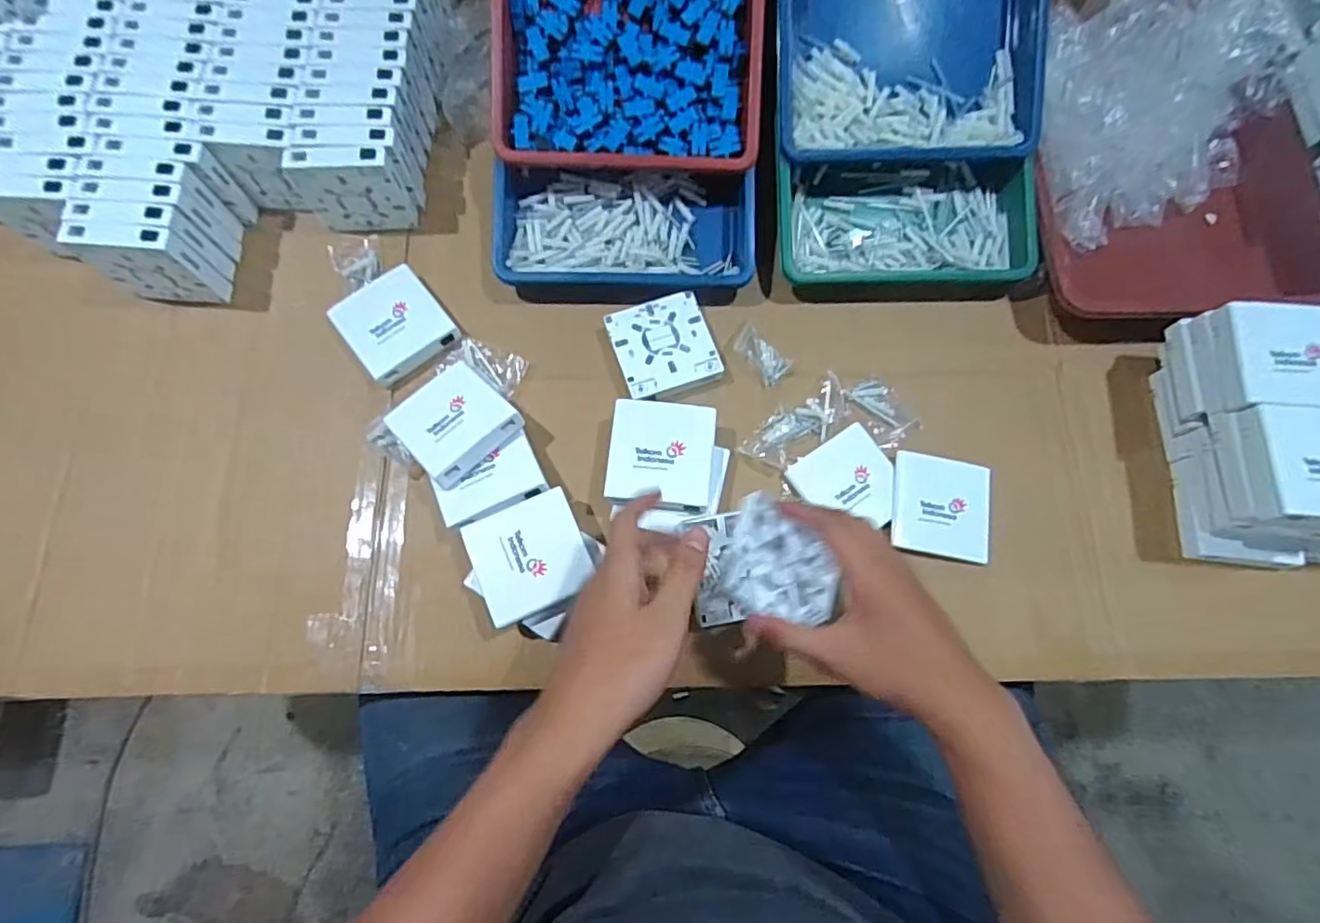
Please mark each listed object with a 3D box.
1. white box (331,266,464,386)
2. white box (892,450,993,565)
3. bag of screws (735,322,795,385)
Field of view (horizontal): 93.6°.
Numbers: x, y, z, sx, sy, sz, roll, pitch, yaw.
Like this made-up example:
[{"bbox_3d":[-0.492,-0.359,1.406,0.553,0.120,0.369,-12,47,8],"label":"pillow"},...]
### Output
[{"bbox_3d":[-0.240,-0.123,0.568,0.086,0.029,0.089,-38,79,-11],"label":"white box"},{"bbox_3d":[0.242,0.040,0.535,0.085,0.019,0.085,10,74,1],"label":"white box"},{"bbox_3d":[0.092,-0.097,0.569,0.055,0.008,0.032,40,77,9],"label":"bag of screws"}]

